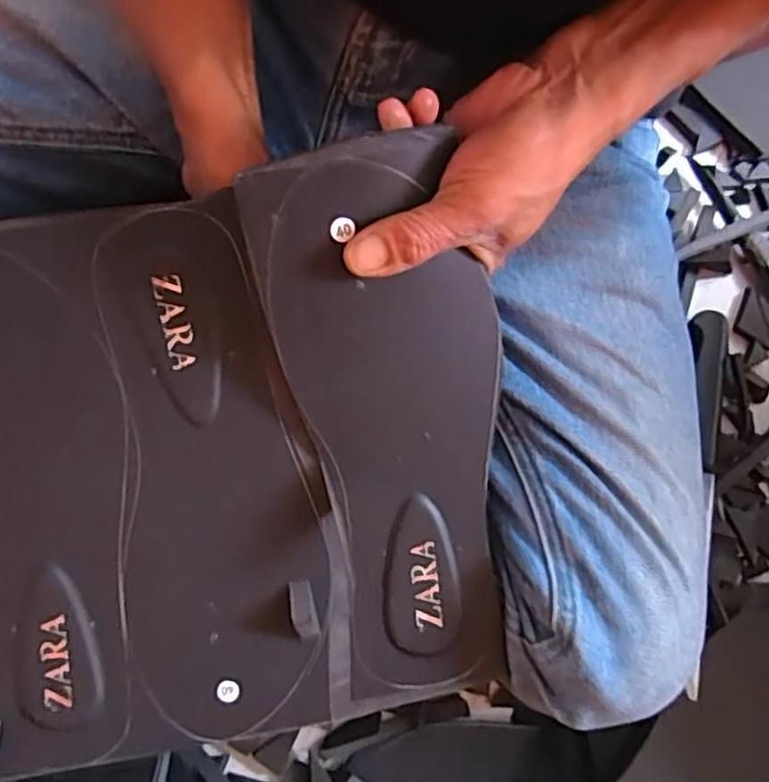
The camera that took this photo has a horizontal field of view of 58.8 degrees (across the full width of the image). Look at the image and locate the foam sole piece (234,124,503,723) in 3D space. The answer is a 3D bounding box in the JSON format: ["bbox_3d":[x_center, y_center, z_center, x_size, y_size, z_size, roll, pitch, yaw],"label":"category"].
[{"bbox_3d":[0.006,0.025,0.317,0.098,0.021,0.261,-10,105,-8],"label":"foam sole piece"}]

